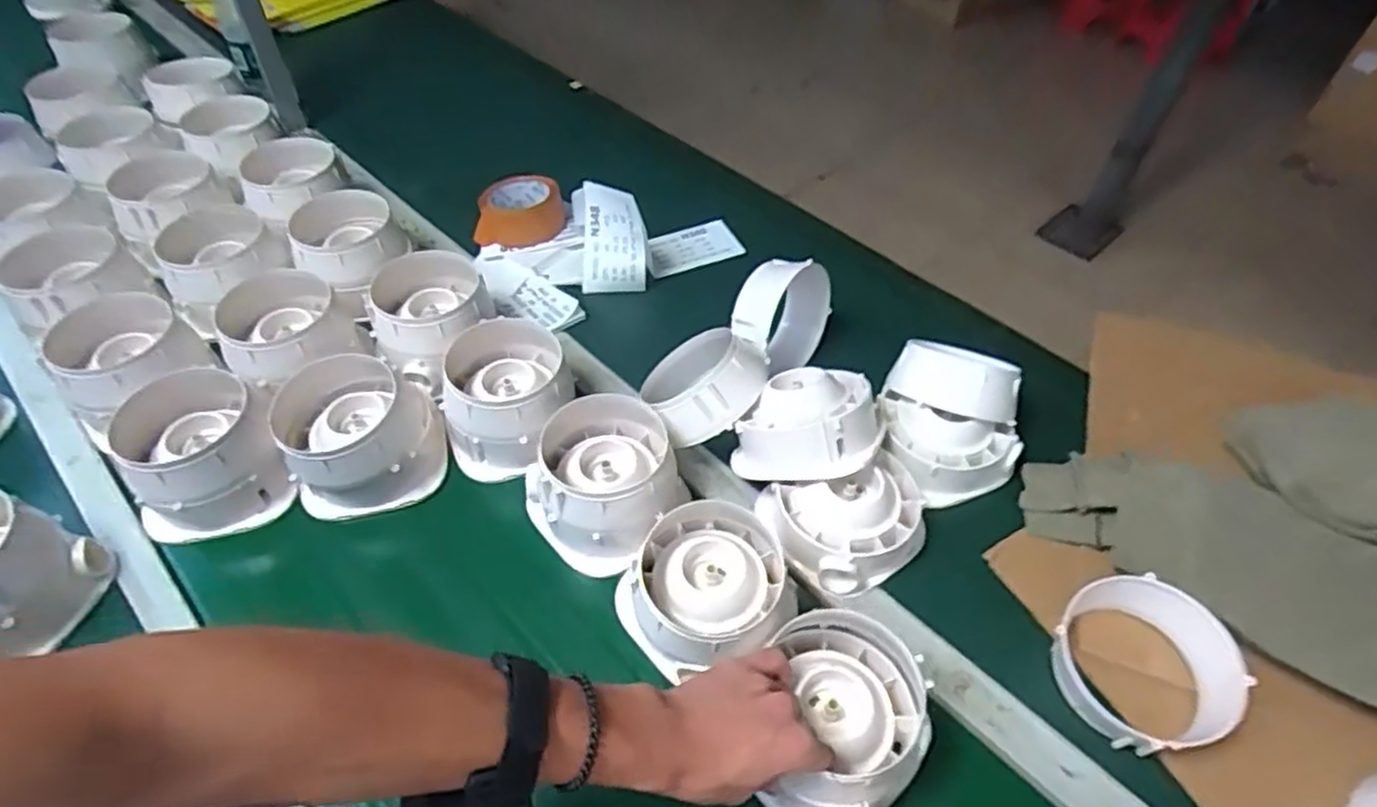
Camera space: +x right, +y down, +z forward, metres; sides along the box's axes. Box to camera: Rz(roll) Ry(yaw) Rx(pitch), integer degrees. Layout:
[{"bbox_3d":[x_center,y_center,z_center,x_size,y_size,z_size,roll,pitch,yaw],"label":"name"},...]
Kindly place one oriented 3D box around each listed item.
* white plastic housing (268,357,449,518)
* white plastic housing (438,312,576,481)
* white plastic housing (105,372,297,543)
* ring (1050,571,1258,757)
[{"bbox_3d":[-0.316,0.032,0.721,0.140,0.112,0.127,-15,51,-15],"label":"white plastic housing"},{"bbox_3d":[-0.187,-0.006,0.774,0.127,0.087,0.146,-12,50,-13],"label":"white plastic housing"},{"bbox_3d":[-0.454,0.050,0.694,0.131,0.091,0.130,-22,53,-21],"label":"white plastic housing"},{"bbox_3d":[0.366,0.206,0.595,0.119,0.058,0.130,-12,50,-13],"label":"ring"}]

